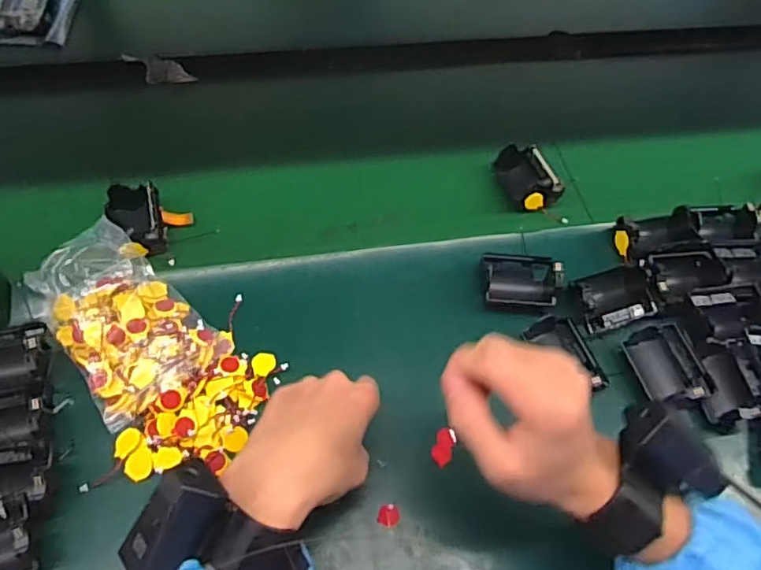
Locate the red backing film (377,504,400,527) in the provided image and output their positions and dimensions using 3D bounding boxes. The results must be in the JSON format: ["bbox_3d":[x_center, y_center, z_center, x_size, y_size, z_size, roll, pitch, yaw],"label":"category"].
[{"bbox_3d":[0.007,0.177,0.449,0.016,0.005,0.018,15,58,6],"label":"red backing film"}]

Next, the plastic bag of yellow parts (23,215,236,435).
[{"bbox_3d":[-0.220,0.025,0.491,0.112,0.050,0.163,-39,67,-24],"label":"plastic bag of yellow parts"}]

